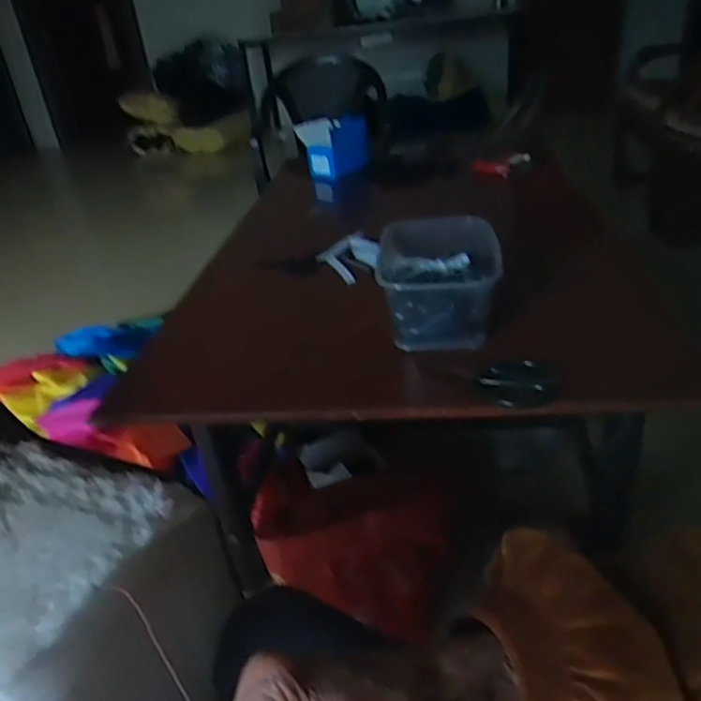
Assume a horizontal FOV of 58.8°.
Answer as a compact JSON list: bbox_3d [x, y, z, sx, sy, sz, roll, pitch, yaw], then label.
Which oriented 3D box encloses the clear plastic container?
[{"bbox_3d":[0.115,-0.090,0.802,0.147,0.092,0.199,-3,30,6],"label":"clear plastic container"}]

